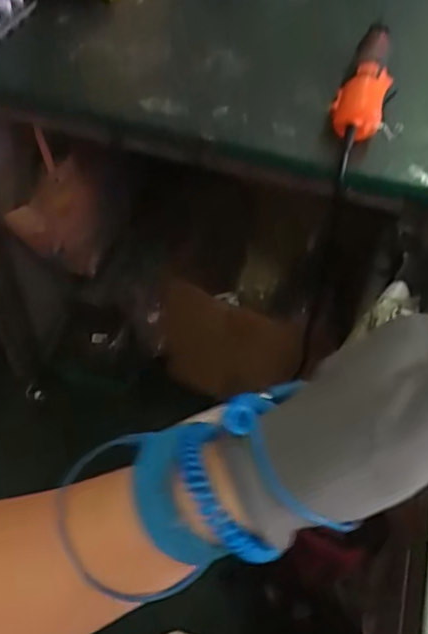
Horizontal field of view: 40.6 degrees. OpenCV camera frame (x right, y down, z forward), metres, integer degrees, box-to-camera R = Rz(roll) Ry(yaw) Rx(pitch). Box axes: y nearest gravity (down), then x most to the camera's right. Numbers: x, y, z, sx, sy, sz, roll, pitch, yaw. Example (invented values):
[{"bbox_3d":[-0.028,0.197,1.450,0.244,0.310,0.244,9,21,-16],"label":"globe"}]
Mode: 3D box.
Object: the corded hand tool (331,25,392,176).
[{"bbox_3d":[0.157,-0.235,0.612,0.050,0.049,0.210,16,51,9],"label":"corded hand tool"}]

